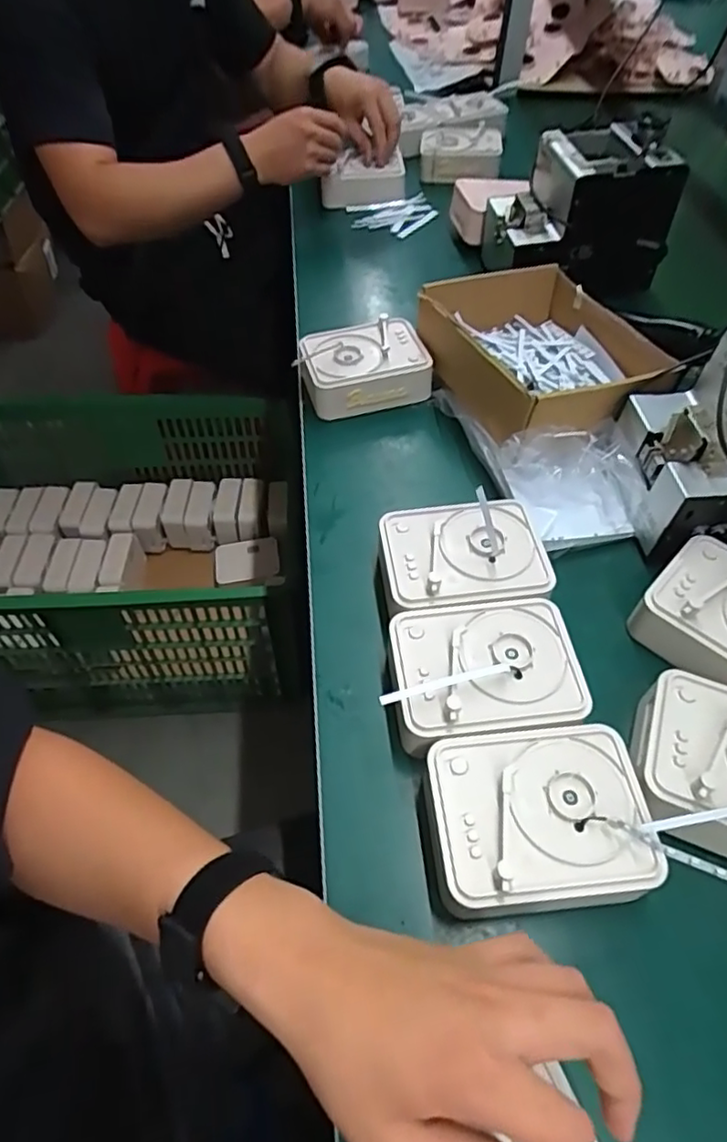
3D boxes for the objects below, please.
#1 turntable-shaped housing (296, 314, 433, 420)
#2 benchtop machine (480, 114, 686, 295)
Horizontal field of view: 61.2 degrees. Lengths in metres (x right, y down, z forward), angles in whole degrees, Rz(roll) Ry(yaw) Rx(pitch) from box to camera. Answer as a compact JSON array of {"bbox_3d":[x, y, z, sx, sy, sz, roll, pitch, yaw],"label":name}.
[{"bbox_3d":[-0.002,-0.217,0.658,0.135,0.053,0.100,-13,55,-11],"label":"turntable-shaped housing"},{"bbox_3d":[0.252,-0.430,0.739,0.182,0.154,0.136,-5,54,-5],"label":"benchtop machine"}]

